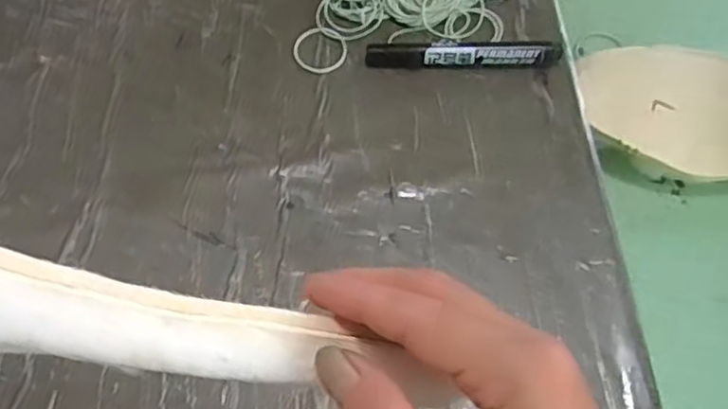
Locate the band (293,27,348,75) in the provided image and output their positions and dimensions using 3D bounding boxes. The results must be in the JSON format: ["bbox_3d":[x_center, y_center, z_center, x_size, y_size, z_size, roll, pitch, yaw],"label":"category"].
[{"bbox_3d":[-0.033,-0.118,0.522,0.041,0.004,0.042,1,62,-2],"label":"band"}]

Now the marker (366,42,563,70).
[{"bbox_3d":[0.073,-0.112,0.509,0.141,0.016,0.017,4,62,-1],"label":"marker"}]

